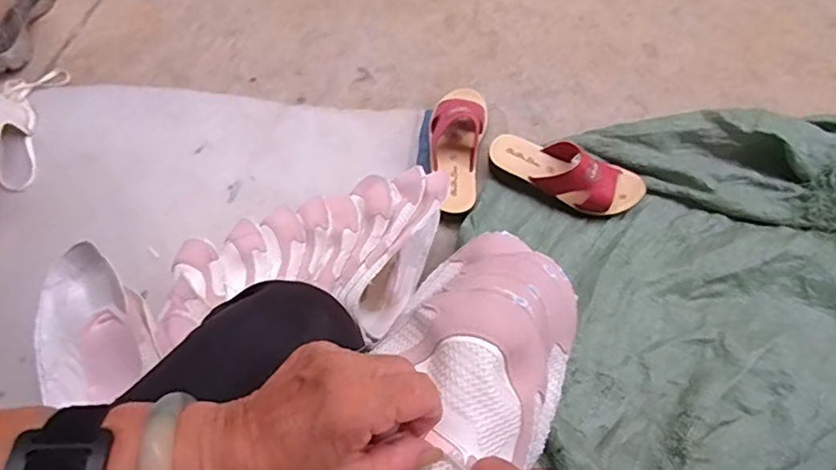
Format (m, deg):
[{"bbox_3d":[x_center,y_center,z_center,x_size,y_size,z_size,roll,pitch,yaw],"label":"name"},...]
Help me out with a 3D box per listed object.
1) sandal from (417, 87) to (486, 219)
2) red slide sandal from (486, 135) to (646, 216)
[{"bbox_3d":[0.052,-0.134,0.878,0.092,0.066,0.234,6,66,5],"label":"sandal"},{"bbox_3d":[0.218,-0.096,0.846,0.231,0.077,0.091,21,68,11],"label":"red slide sandal"}]

